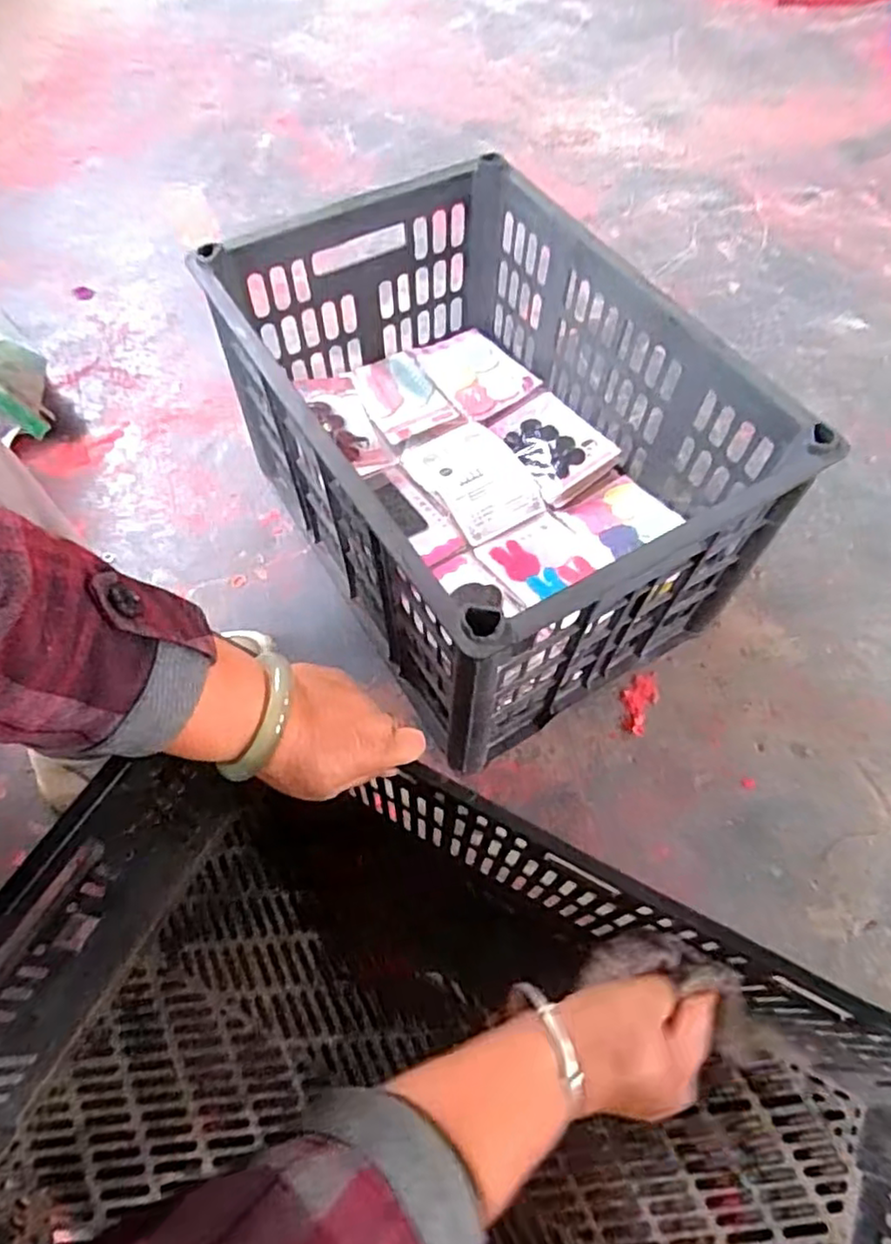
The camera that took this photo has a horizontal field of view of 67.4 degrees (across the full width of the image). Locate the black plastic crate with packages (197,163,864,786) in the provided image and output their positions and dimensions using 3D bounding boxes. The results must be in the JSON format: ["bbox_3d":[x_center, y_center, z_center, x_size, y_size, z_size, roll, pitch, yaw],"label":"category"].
[{"bbox_3d":[0.029,-0.159,0.649,0.321,0.278,0.462,-29,67,-15],"label":"black plastic crate with packages"}]

